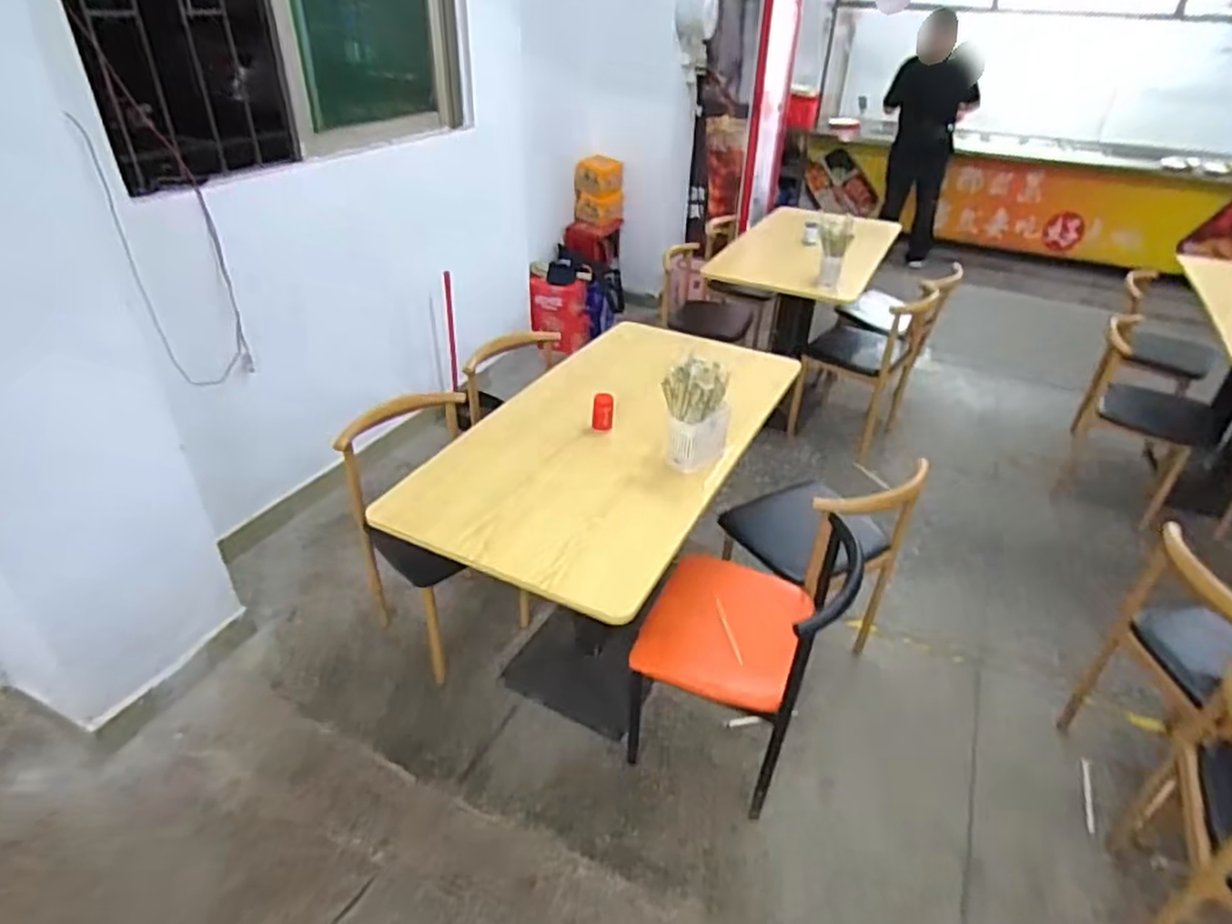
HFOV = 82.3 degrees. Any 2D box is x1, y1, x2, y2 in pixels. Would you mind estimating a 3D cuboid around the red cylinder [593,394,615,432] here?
[{"bbox_3d":[-0.029,-0.114,1.612,0.049,0.078,0.049,2,34,-1],"label":"red cylinder"}]

